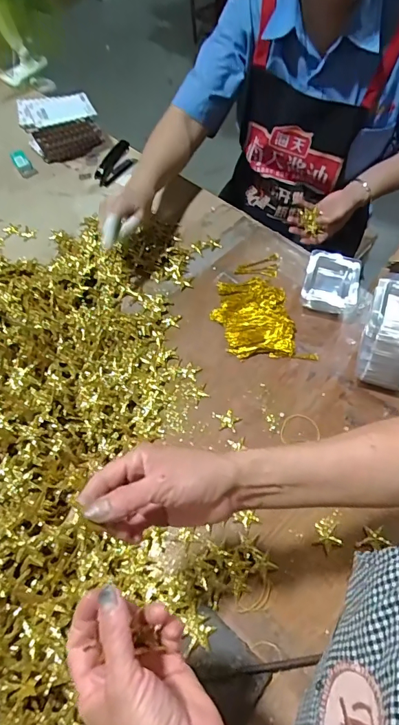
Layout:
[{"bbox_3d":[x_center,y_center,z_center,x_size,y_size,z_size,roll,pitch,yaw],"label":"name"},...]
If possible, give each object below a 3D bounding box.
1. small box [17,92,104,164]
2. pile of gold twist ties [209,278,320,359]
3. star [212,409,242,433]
[{"bbox_3d":[-0.295,-0.502,0.923,0.157,0.092,0.082,-17,59,-8],"label":"small box"},{"bbox_3d":[0.091,-0.071,0.685,0.121,0.023,0.173,-13,59,-5],"label":"pile of gold twist ties"},{"bbox_3d":[0.039,0.081,0.604,0.041,0.004,0.034,0,58,3],"label":"star"}]

